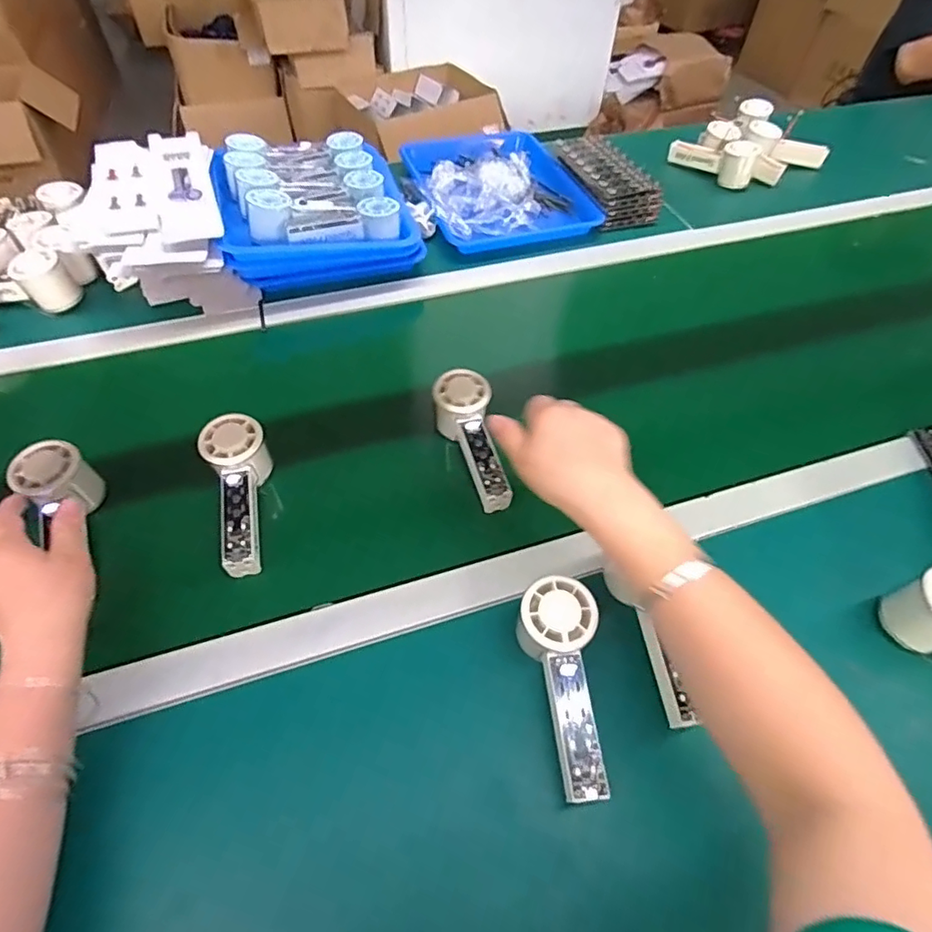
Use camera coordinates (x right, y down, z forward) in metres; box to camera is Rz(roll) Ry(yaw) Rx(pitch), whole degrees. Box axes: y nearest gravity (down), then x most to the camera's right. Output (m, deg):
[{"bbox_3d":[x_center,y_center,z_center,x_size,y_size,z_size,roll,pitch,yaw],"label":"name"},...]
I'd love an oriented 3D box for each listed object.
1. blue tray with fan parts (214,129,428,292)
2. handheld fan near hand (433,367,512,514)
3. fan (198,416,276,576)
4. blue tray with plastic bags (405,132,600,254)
[{"bbox_3d":[-0.220,-0.375,0.782,0.242,0.096,0.256,-15,54,-12],"label":"blue tray with fan parts"},{"bbox_3d":[0.010,-0.024,0.561,0.058,0.048,0.156,-15,66,-12],"label":"handheld fan near hand"},{"bbox_3d":[-0.215,0.030,0.518,0.056,0.055,0.155,-9,67,-8],"label":"fan"},{"bbox_3d":[0.045,-0.480,0.898,0.263,0.060,0.338,-12,54,-10],"label":"blue tray with plastic bags"}]

